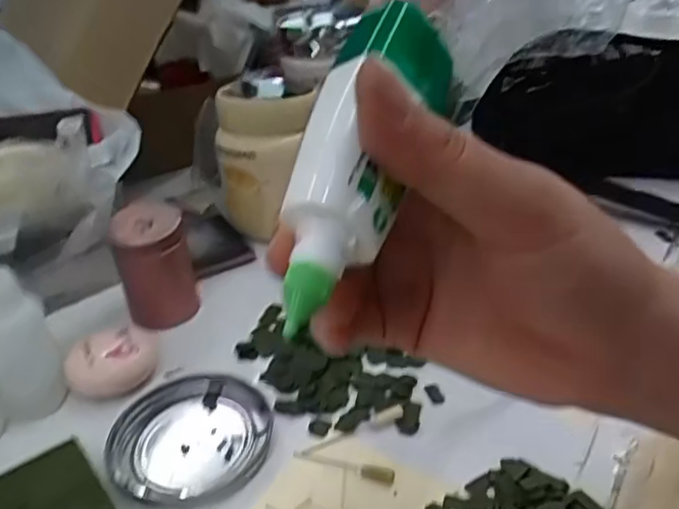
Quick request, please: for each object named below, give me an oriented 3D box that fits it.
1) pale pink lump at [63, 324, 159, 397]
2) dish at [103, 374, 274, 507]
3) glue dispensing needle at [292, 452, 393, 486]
[{"bbox_3d":[-0.126,0.059,0.343,0.050,0.022,0.031,-14,33,-14],"label":"pale pink lump"},{"bbox_3d":[-0.075,0.092,0.310,0.078,0.010,0.075,-3,32,2],"label":"dish"},{"bbox_3d":[0.001,0.098,0.288,0.050,0.004,0.008,8,34,19],"label":"glue dispensing needle"}]

